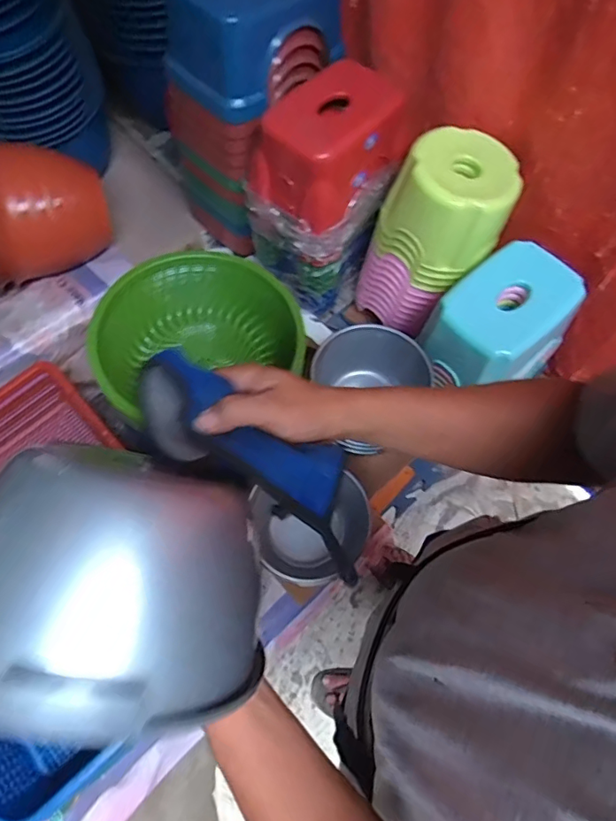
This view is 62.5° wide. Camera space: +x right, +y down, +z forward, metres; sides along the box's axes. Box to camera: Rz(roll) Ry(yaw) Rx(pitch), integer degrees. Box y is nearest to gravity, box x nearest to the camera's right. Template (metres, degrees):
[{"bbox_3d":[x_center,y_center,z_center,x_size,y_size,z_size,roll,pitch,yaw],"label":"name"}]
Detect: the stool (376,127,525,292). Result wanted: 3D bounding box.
[{"bbox_3d":[0.243,-0.334,0.845,0.189,0.178,0.168,-37,71,-15],"label":"stool"}]

